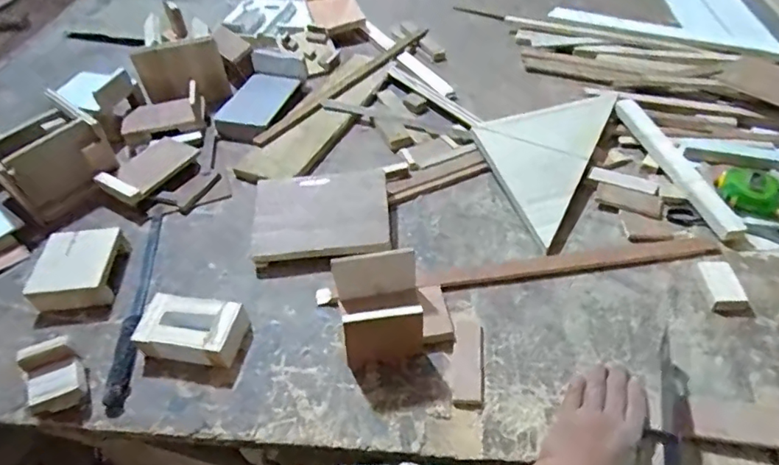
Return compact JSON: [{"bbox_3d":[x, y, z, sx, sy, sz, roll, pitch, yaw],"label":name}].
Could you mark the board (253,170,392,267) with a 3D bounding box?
[{"bbox_3d":[-0.091,-0.026,0.691,0.178,0.018,0.133,-5,59,3],"label":"board"}]

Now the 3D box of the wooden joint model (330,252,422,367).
[{"bbox_3d":[0.000,0.078,0.577,0.116,0.080,0.114,-11,48,-6],"label":"wooden joint model"}]

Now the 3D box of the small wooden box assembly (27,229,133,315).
[{"bbox_3d":[-0.394,0.045,0.660,0.099,0.045,0.109,-9,48,-4],"label":"small wooden box assembly"}]

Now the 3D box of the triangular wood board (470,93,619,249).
[{"bbox_3d":[0.211,-0.132,0.766,0.167,0.020,0.309,23,55,21],"label":"triangular wood board"}]

